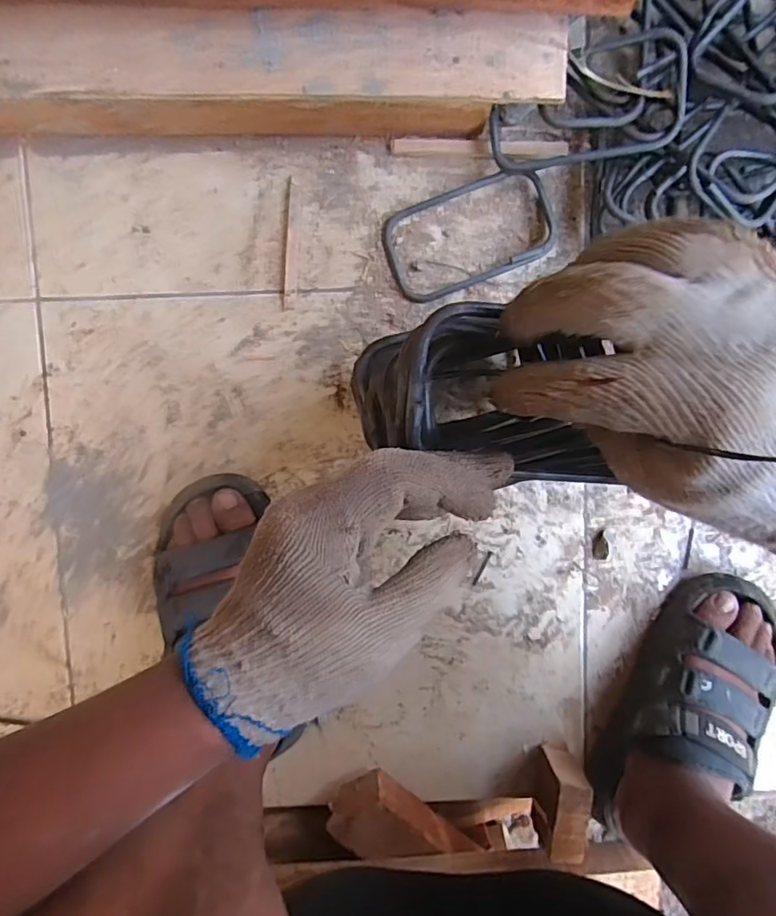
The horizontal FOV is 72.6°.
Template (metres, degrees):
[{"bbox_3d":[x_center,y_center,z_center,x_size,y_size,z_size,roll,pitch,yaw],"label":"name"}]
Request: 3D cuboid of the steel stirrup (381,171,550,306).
[{"bbox_3d":[0.070,-0.196,0.462,0.144,0.017,0.083,-21,96,2],"label":"steel stirrup"}]

